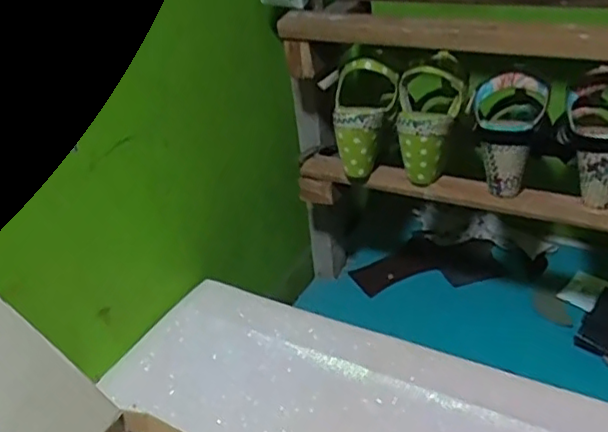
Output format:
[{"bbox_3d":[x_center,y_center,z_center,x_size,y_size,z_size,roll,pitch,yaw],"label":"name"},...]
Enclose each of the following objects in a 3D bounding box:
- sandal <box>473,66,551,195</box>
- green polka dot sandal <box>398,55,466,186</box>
[{"bbox_3d":[0.231,-0.094,0.723,0.082,0.127,0.075,4,33,17],"label":"sandal"},{"bbox_3d":[0.141,-0.116,0.760,0.080,0.151,0.057,15,7,31],"label":"green polka dot sandal"}]

